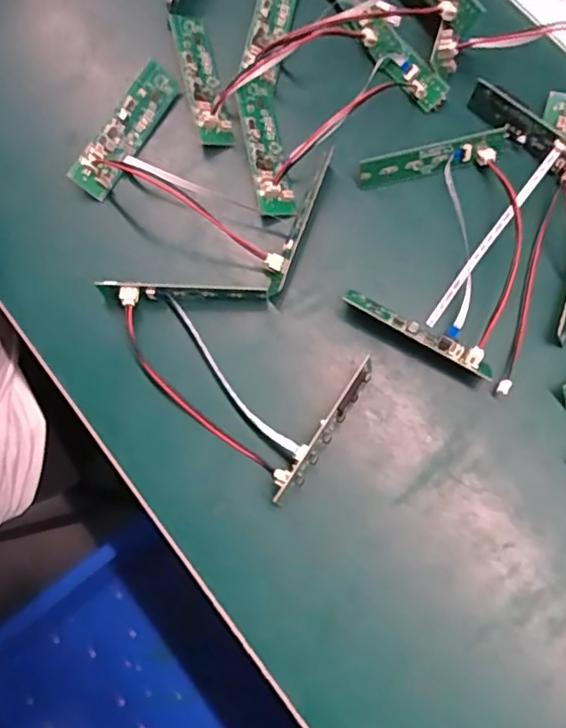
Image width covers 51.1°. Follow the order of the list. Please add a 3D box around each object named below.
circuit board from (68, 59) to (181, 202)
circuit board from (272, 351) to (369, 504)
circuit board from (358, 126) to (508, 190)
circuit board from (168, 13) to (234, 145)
[{"bbox_3d":[-0.088,-0.132,0.330,0.020,0.008,0.080,28,78,6],"label":"circuit board"},{"bbox_3d":[0.019,0.033,0.292,0.012,0.014,0.082,35,79,7],"label":"circuit board"},{"bbox_3d":[0.085,-0.114,0.327,0.086,0.008,0.014,-16,77,-4],"label":"circuit board"},{"bbox_3d":[-0.047,-0.165,0.343,0.019,0.009,0.083,-14,77,-4],"label":"circuit board"}]

